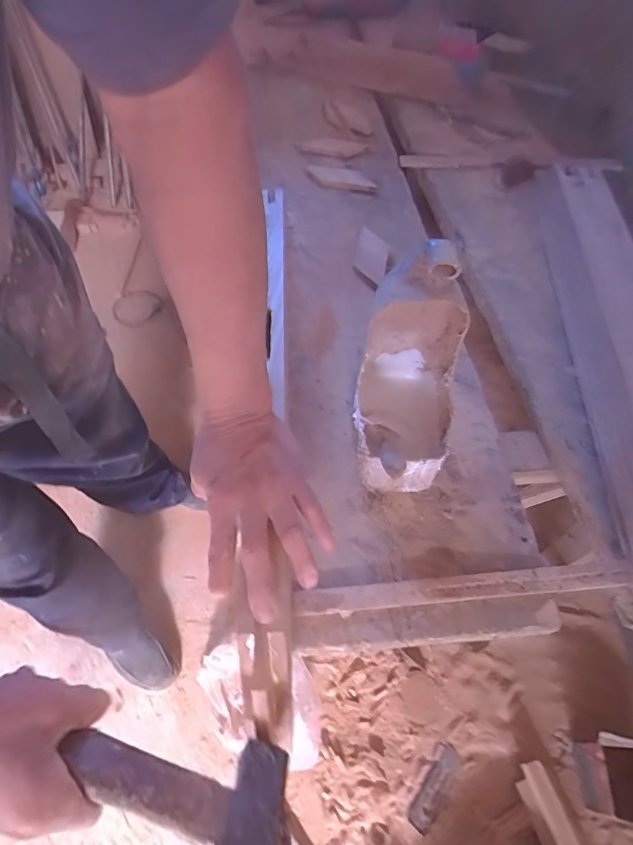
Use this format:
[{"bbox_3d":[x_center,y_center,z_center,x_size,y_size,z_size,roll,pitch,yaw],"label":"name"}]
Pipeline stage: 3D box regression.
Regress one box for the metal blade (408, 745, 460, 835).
[{"bbox_3d":[0.240,0.733,0.864,0.049,0.008,0.152,37,62,21],"label":"metal blade"}]

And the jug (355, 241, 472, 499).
[{"bbox_3d":[0.094,-0.033,0.440,0.103,0.195,0.205,14,55,7],"label":"jug"}]

